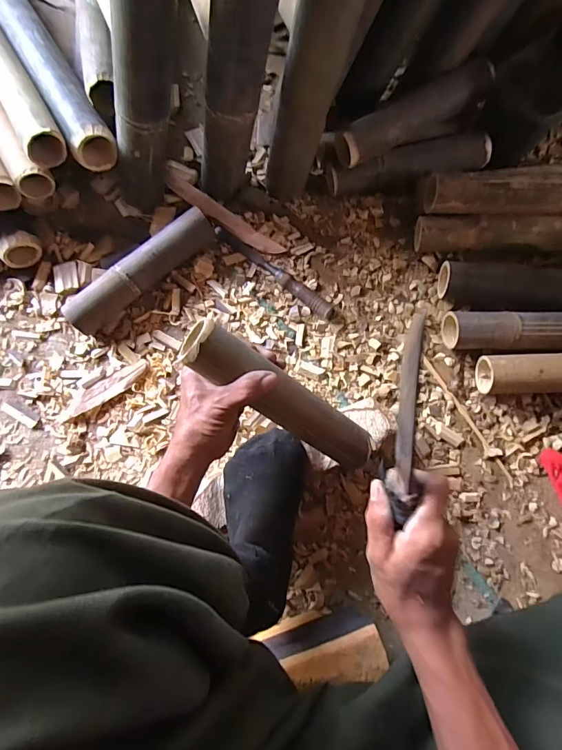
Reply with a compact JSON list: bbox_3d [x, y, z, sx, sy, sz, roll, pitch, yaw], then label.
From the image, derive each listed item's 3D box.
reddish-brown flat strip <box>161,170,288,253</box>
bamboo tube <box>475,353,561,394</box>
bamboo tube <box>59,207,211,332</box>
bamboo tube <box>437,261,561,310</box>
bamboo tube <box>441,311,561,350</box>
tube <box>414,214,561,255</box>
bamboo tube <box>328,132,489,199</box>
[{"bbox_3d":[-0.102,-0.273,0.669,0.243,0.016,0.035,37,82,8],"label":"reddish-brown flat strip"},{"bbox_3d":[0.427,-0.001,0.576,0.260,0.061,0.056,-1,79,1],"label":"bamboo tube"},{"bbox_3d":[-0.224,-0.168,0.631,0.267,0.058,0.051,-41,81,-6],"label":"bamboo tube"},{"bbox_3d":[0.387,-0.137,0.603,0.269,0.059,0.065,4,79,2],"label":"bamboo tube"},{"bbox_3d":[0.414,-0.065,0.590,0.317,0.057,0.056,0,79,1],"label":"bamboo tube"},{"bbox_3d":[0.358,-0.222,0.627,0.275,0.060,0.053,2,79,2],"label":"tube"},{"bbox_3d":[0.209,-0.346,0.645,0.261,0.054,0.050,-13,79,-1],"label":"bamboo tube"}]

